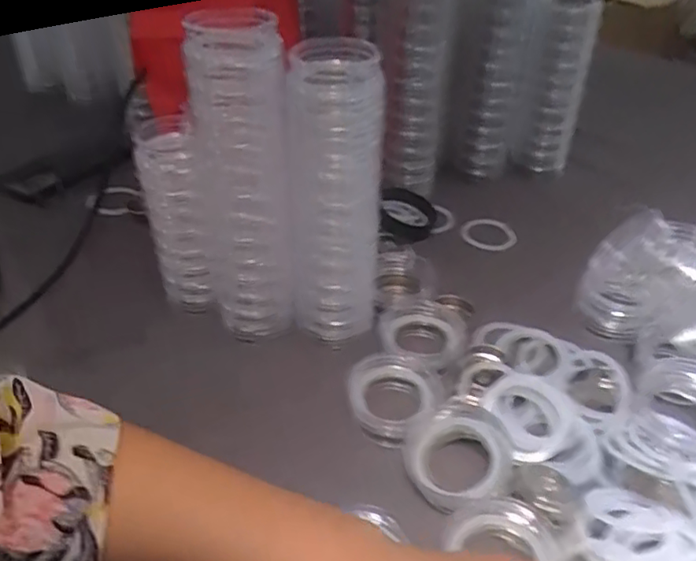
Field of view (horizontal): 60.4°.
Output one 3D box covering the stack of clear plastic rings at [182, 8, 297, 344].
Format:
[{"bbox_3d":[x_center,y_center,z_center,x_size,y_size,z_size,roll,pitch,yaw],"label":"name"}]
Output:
[{"bbox_3d":[-0.075,-0.063,0.451,0.065,0.251,0.061,-7,38,-11],"label":"stack of clear plastic rings"}]

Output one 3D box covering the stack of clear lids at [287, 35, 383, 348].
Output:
[{"bbox_3d":[-0.009,-0.055,0.463,0.066,0.234,0.056,2,37,1],"label":"stack of clear lids"}]

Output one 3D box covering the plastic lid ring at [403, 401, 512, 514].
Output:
[{"bbox_3d":[0.072,0.115,0.397,0.067,0.027,0.067,1,37,-1],"label":"plastic lid ring"}]

